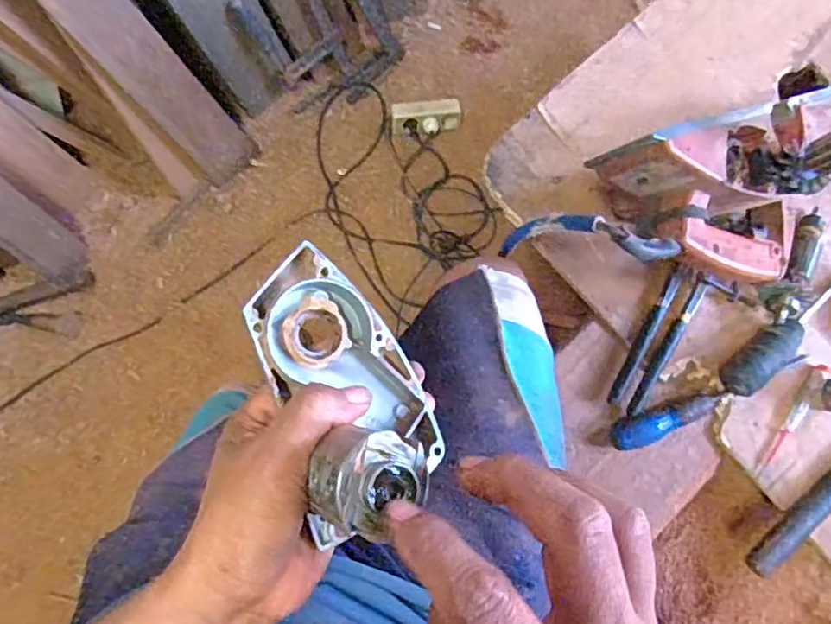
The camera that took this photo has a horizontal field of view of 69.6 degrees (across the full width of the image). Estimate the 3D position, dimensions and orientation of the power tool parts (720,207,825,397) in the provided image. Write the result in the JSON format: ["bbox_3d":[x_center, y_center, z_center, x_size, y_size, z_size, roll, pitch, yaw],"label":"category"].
[{"bbox_3d":[0.372,-0.010,0.606,0.051,0.035,0.215,26,80,4],"label":"power tool parts"}]

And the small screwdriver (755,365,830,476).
[{"bbox_3d":[0.379,0.108,0.601,0.019,0.017,0.126,36,81,5],"label":"small screwdriver"}]

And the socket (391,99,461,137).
[{"bbox_3d":[0.026,-0.425,1.316,0.158,0.053,0.074,-1,79,-1],"label":"socket"}]

